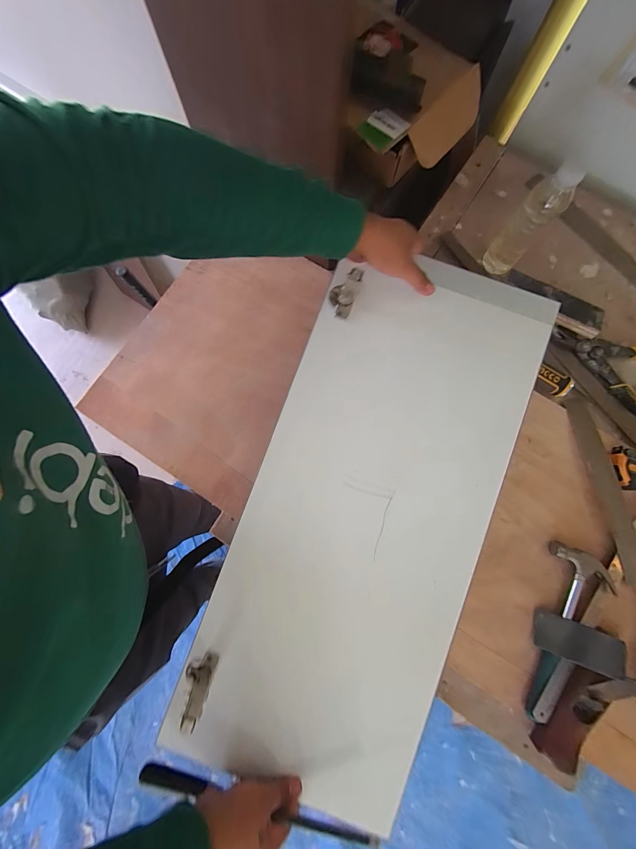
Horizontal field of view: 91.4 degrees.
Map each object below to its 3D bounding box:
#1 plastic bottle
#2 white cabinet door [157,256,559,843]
[{"bbox_3d":[0.330,-0.312,0.502,0.052,0.178,0.046,34,82,5],"label":"plastic bottle"},{"bbox_3d":[0.065,0.111,0.423,0.314,0.048,0.712,21,86,5],"label":"white cabinet door"}]

